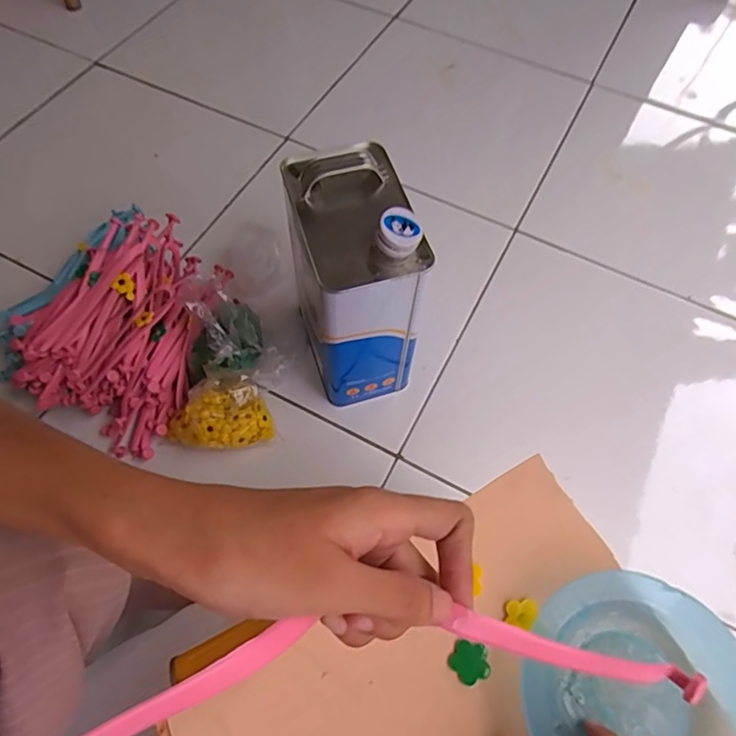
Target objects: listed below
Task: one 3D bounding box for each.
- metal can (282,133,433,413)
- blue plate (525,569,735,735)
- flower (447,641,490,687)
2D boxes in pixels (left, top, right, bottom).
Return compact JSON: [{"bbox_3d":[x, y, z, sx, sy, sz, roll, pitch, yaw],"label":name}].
[{"bbox_3d":[-0.017,-0.091,0.585,0.112,0.260,0.165,-13,64,-8],"label":"metal can"},{"bbox_3d":[0.153,0.184,0.303,0.120,0.030,0.119,1,63,-1],"label":"blue plate"},{"bbox_3d":[0.060,0.174,0.316,0.024,0.004,0.022,1,63,-1],"label":"flower"}]

